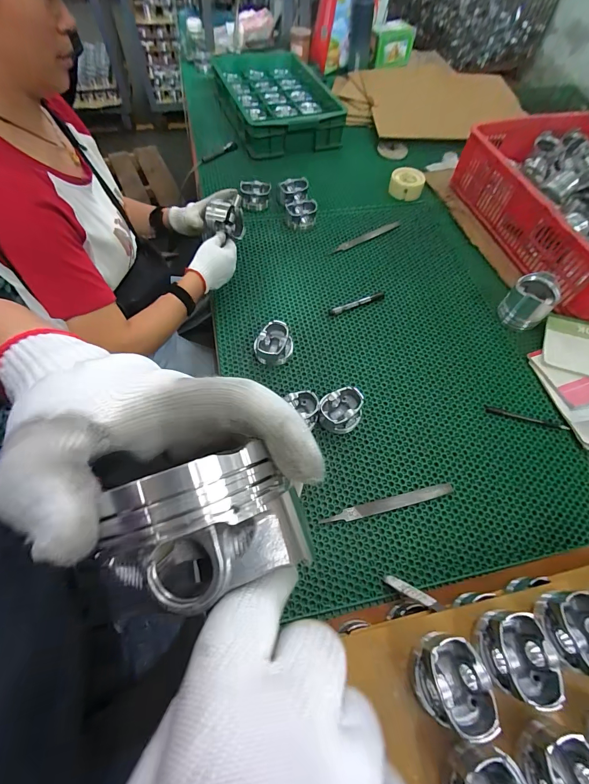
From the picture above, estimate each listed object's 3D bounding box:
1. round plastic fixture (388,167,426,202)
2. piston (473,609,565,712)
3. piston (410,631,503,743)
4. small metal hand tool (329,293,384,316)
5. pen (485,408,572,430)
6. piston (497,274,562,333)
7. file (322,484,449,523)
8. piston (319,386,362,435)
[{"bbox_3d":[0.329,-0.612,1.003,0.096,0.051,0.096,12,63,6],"label":"round plastic fixture"},{"bbox_3d":[0.247,0.293,0.380,0.069,0.047,0.084,-5,62,-5],"label":"piston"},{"bbox_3d":[0.168,0.312,0.366,0.068,0.058,0.082,-15,63,-10],"label":"piston"},{"bbox_3d":[0.146,-0.204,0.791,0.137,0.010,0.017,-21,64,-11],"label":"small metal hand tool"},{"bbox_3d":[0.459,0.053,0.670,0.150,0.009,0.010,14,63,7],"label":"pen"},{"bbox_3d":[0.525,-0.200,0.765,0.089,0.099,0.089,0,62,0],"label":"piston"},{"bbox_3d":[0.161,0.191,0.579,0.234,0.005,0.021,-11,60,-8],"label":"file"},{"bbox_3d":[0.088,0.036,0.640,0.086,0.052,0.076,-28,66,-14],"label":"piston"}]

